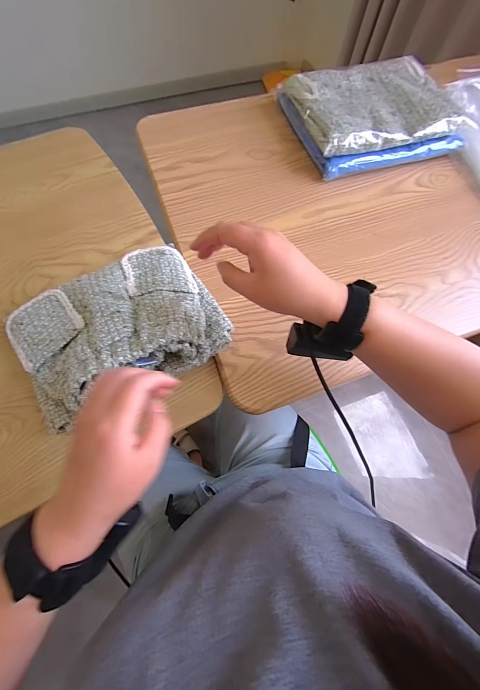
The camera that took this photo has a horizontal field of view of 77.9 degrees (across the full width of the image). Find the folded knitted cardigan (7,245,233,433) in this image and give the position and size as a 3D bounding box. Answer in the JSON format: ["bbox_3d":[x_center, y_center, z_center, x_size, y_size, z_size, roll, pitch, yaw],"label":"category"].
[{"bbox_3d":[-0.150,-0.027,0.370,0.242,0.081,0.178,-27,73,-12],"label":"folded knitted cardigan"}]

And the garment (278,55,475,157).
[{"bbox_3d":[0.239,-0.429,0.525,0.264,0.026,0.195,-13,71,-8],"label":"garment"}]

